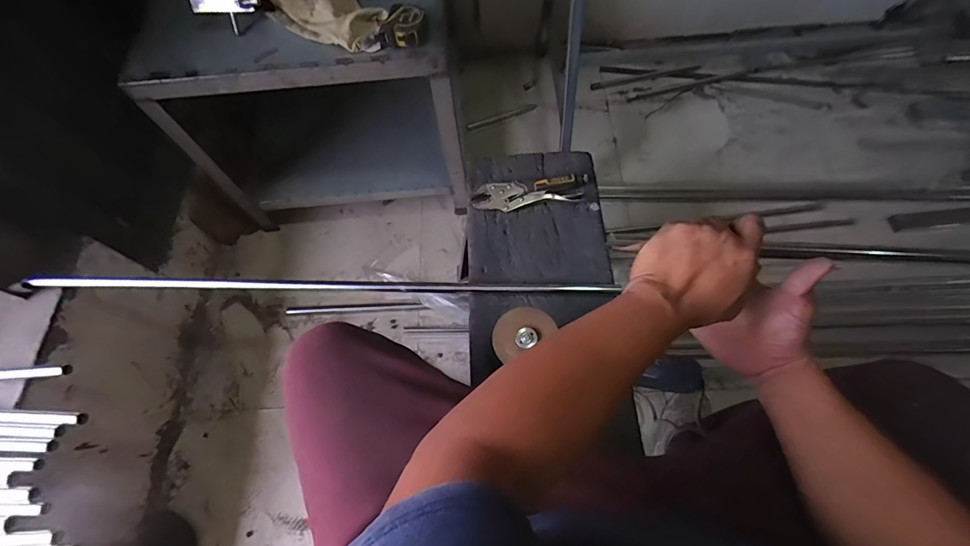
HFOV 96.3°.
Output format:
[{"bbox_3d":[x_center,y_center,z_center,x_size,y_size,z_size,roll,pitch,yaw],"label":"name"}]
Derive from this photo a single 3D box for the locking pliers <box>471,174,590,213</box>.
[{"bbox_3d":[0.084,-0.150,0.812,0.211,0.030,0.052,-4,66,1],"label":"locking pliers"}]

